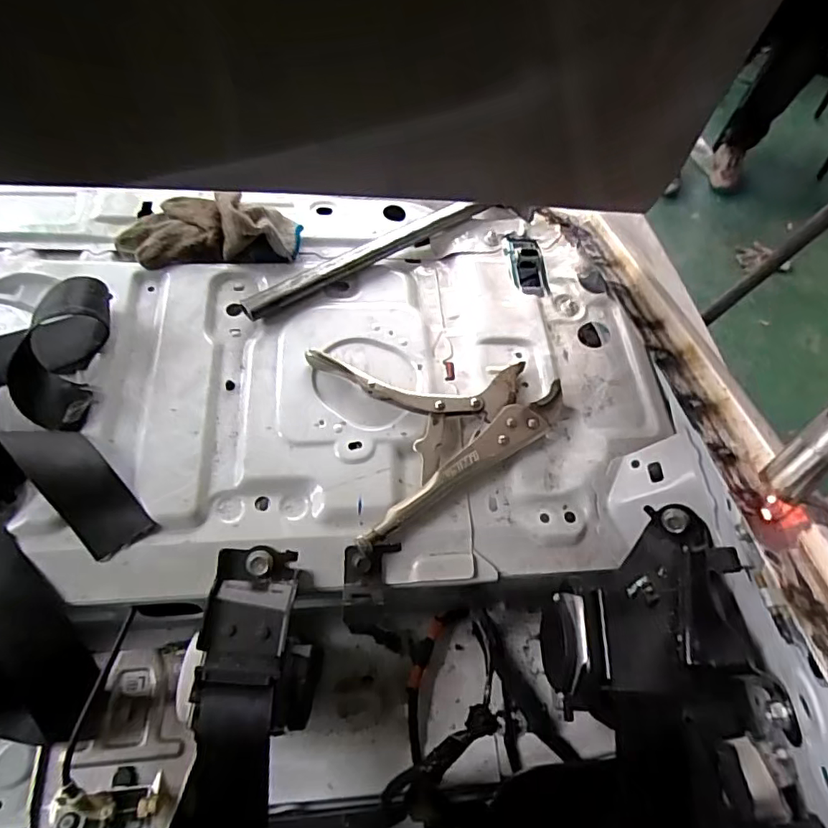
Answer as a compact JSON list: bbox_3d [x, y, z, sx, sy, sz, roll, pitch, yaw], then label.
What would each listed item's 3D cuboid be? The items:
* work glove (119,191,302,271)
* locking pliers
[{"bbox_3d":[-0.197,-0.182,0.528,0.176,0.053,0.074,-5,63,-7],"label":"work glove"},{"bbox_3d":[0.022,-0.003,0.471,0.192,0.016,0.164,-18,66,-14],"label":"locking pliers"}]

